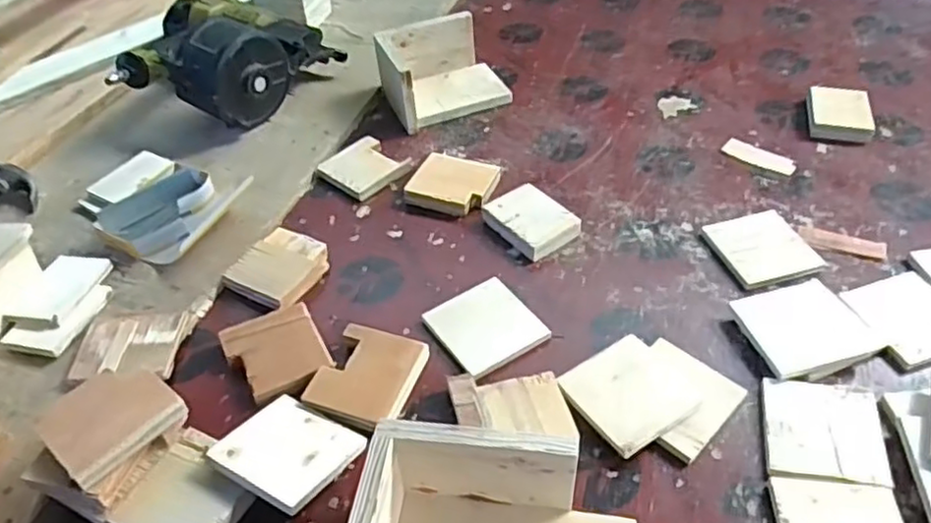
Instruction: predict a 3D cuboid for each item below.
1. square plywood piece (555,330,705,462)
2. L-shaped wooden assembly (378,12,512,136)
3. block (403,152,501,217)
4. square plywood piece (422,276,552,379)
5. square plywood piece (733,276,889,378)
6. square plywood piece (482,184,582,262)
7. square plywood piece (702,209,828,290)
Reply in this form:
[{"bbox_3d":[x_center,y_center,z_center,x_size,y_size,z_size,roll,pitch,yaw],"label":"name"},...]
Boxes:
[{"bbox_3d":[0.139,0.112,0.589,0.094,0.007,0.089,-25,49,-24],"label":"square plywood piece"},{"bbox_3d":[-0.033,-0.263,0.944,0.161,0.084,0.128,-18,48,-13],"label":"L-shaped wooden assembly"},{"bbox_3d":[-0.015,-0.093,0.821,0.096,0.018,0.088,15,48,19],"label":"block"},{"bbox_3d":[0.018,0.061,0.654,0.086,0.009,0.091,-27,49,-21],"label":"square plywood piece"},{"bbox_3d":[0.316,0.057,0.646,0.114,0.008,0.096,-16,46,-11],"label":"square plywood piece"},{"bbox_3d":[0.073,-0.047,0.759,0.067,0.028,0.088,-29,50,-22],"label":"square plywood piece"},{"bbox_3d":[0.311,-0.016,0.726,0.094,0.005,0.097,-13,46,-9],"label":"square plywood piece"}]

